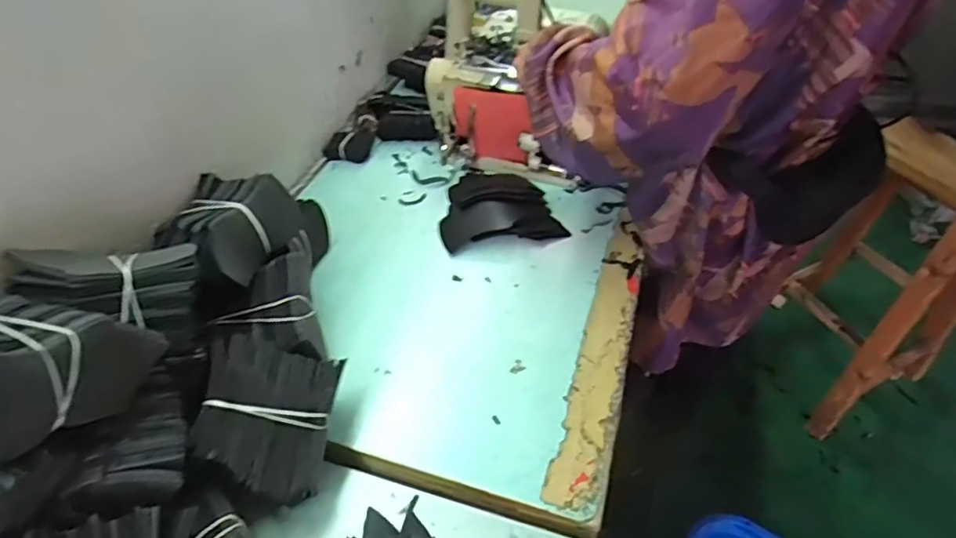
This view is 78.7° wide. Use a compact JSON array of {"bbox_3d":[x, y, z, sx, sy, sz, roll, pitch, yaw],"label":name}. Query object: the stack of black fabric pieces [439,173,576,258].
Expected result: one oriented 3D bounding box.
[{"bbox_3d":[0.026,-0.104,0.907,0.183,0.020,0.171,-8,46,-12],"label":"stack of black fabric pieces"}]

